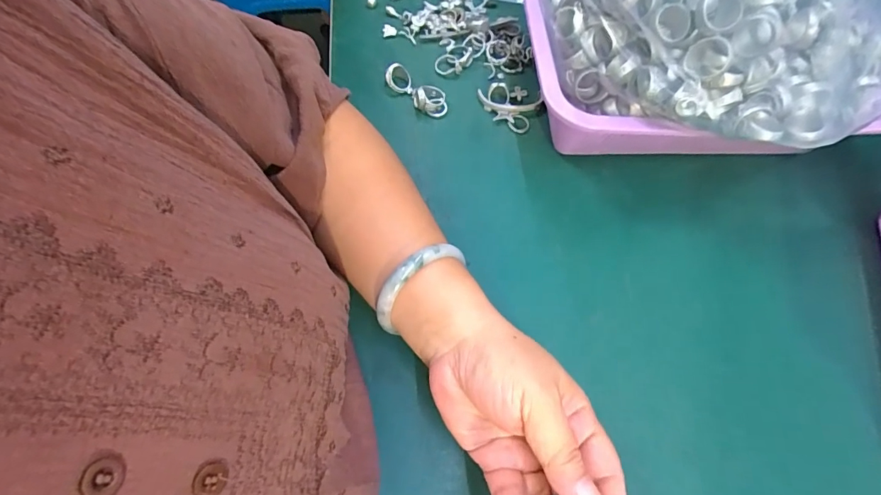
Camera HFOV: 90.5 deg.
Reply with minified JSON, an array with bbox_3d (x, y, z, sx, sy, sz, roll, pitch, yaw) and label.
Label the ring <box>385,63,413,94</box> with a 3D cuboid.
[{"bbox_3d":[-0.039,-0.158,0.411,0.026,0.011,0.026,-1,94,-18],"label":"ring"}]

